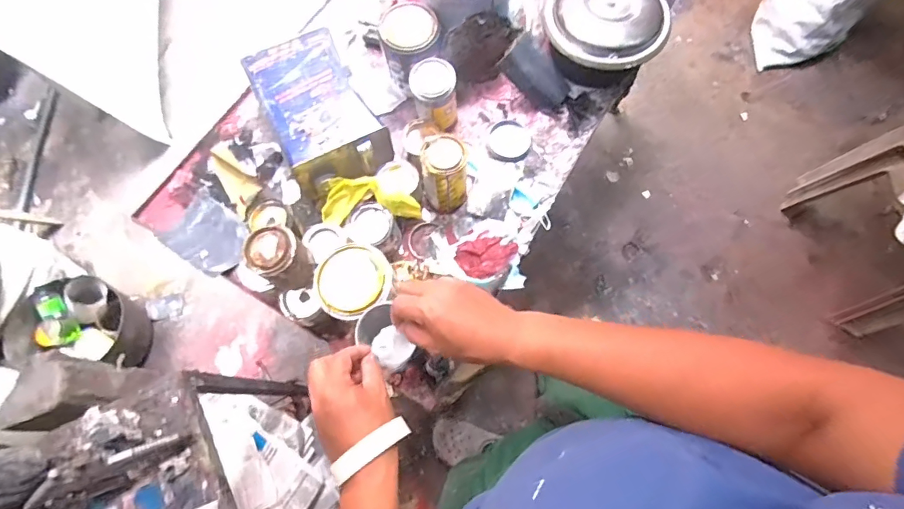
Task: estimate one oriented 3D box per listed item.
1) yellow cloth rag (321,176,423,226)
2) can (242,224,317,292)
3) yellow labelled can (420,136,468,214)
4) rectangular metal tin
[{"bbox_3d":[-0.134,-0.088,0.737,0.167,0.052,0.072,-1,74,-1],"label":"yellow cloth rag"},{"bbox_3d":[-0.244,0.009,0.654,0.073,0.111,0.077,-9,74,-3],"label":"can"},{"bbox_3d":[-0.010,-0.129,0.735,0.071,0.125,0.077,0,74,-1],"label":"yellow labelled can"},{"bbox_3d":[-0.226,-0.243,0.768,0.165,0.105,0.271,-27,76,-8],"label":"rectangular metal tin"}]

